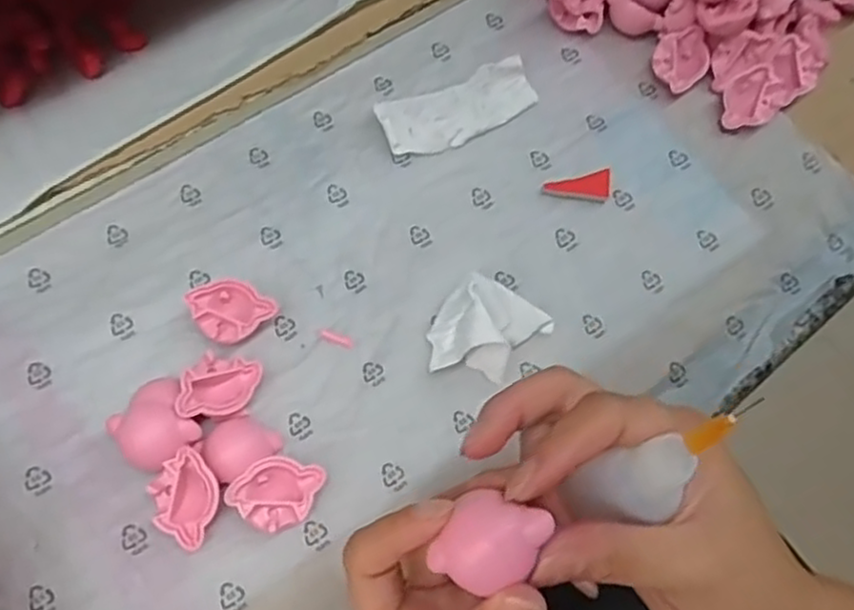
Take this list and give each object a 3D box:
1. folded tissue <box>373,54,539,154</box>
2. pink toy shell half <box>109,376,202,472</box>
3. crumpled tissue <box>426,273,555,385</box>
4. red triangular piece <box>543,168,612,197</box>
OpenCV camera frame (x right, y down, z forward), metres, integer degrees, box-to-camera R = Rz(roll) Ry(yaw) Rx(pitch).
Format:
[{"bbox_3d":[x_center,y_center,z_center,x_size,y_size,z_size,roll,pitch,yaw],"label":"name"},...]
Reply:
[{"bbox_3d":[0.017,-0.100,0.362,0.081,0.012,0.031,-24,73,-13],"label":"folded tissue"},{"bbox_3d":[-0.110,0.049,0.290,0.032,0.018,0.035,2,69,-4],"label":"pink toy shell half"},{"bbox_3d":[0.027,0.010,0.311,0.045,0.025,0.048,30,70,7],"label":"crumpled tissue"},{"bbox_3d":[0.075,-0.060,0.352,0.033,0.005,0.013,2,69,-4],"label":"red triangular piece"}]

